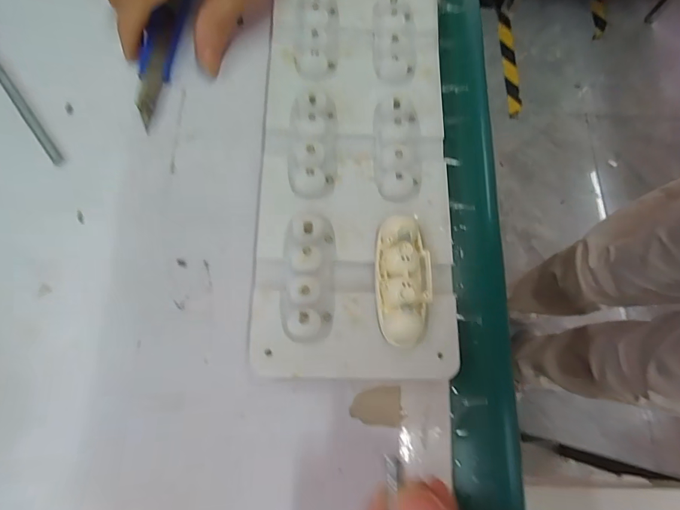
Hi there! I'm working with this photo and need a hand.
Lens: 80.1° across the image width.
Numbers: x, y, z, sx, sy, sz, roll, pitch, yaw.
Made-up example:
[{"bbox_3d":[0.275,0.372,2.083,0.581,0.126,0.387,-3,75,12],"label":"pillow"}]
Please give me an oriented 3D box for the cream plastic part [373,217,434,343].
[{"bbox_3d":[0.030,0.011,0.193,0.025,0.015,0.061,2,73,-4],"label":"cream plastic part"}]

